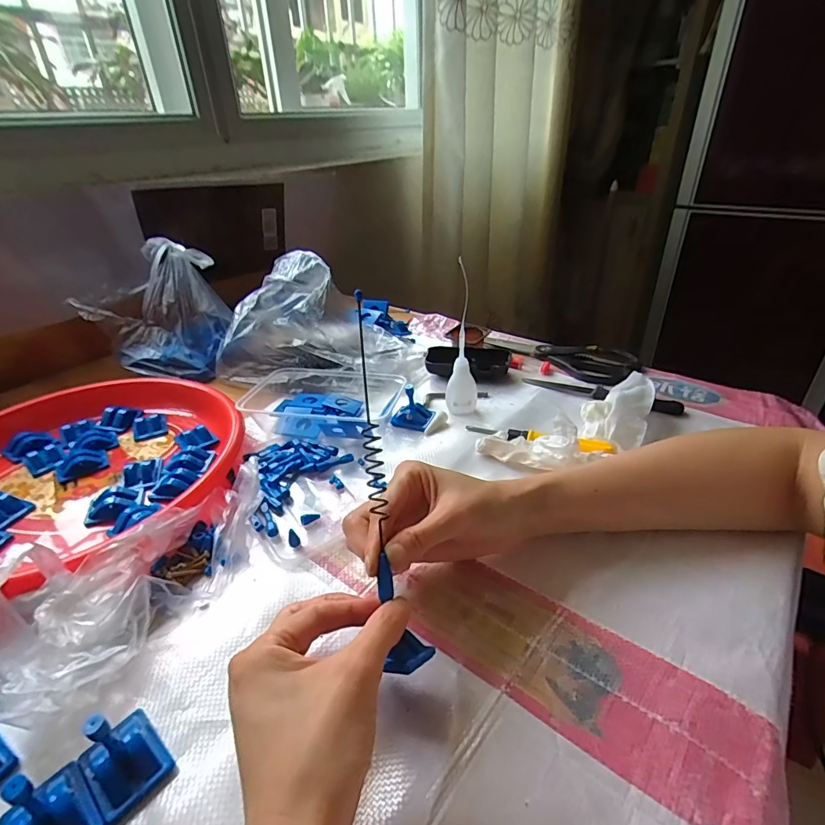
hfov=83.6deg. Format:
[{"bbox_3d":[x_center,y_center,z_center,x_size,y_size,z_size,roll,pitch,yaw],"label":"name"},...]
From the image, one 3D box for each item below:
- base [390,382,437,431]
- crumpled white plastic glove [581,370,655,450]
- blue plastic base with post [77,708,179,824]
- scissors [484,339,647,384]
[{"bbox_3d":[0.000,-0.007,0.507,0.045,0.047,0.029,11,35,21],"label":"base"},{"bbox_3d":[0.217,-0.003,0.488,0.063,0.035,0.120,16,37,26],"label":"crumpled white plastic glove"},{"bbox_3d":[-0.151,0.172,0.236,0.045,0.045,0.034,23,41,34],"label":"blue plastic base with post"},{"bbox_3d":[0.206,-0.085,0.633,0.193,0.013,0.087,27,43,37],"label":"scissors"}]

